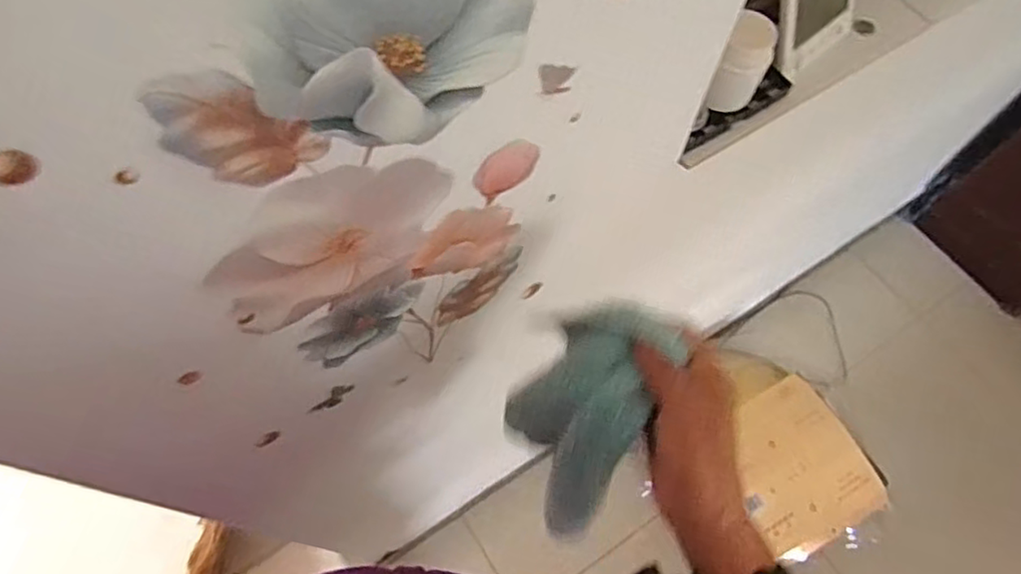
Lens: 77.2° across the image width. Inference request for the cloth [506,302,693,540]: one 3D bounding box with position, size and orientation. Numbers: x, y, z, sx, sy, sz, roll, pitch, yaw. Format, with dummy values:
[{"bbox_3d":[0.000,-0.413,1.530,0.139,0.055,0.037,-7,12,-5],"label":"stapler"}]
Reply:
[{"bbox_3d":[0.046,0.084,0.433,0.084,0.123,0.124,31,67,12],"label":"cloth"}]

